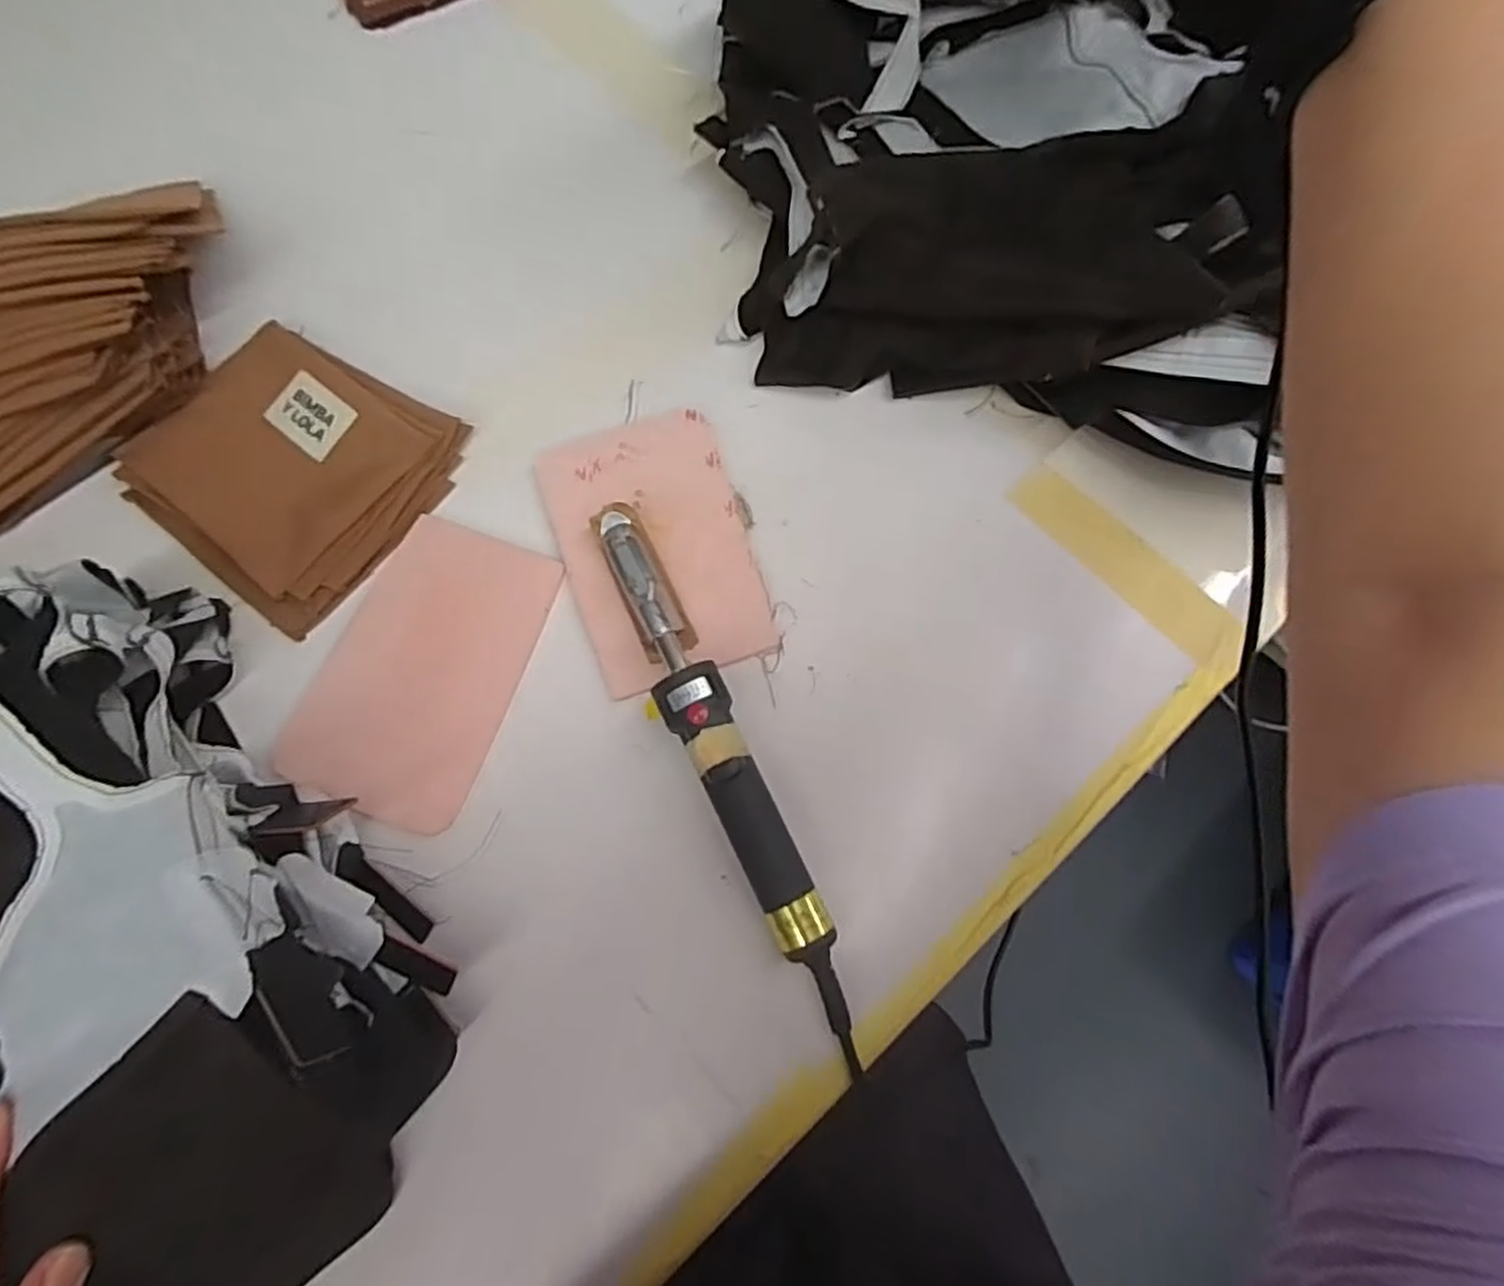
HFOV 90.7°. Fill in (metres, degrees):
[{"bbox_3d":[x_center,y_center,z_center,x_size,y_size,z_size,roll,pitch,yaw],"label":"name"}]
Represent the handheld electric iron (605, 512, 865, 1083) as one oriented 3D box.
[{"bbox_3d":[-0.015,0.065,0.403,0.032,0.049,0.315,-26,72,-9],"label":"handheld electric iron"}]

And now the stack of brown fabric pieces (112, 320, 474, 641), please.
[{"bbox_3d":[-0.303,-0.117,0.482,0.186,0.016,0.164,32,73,11],"label":"stack of brown fabric pieces"}]

